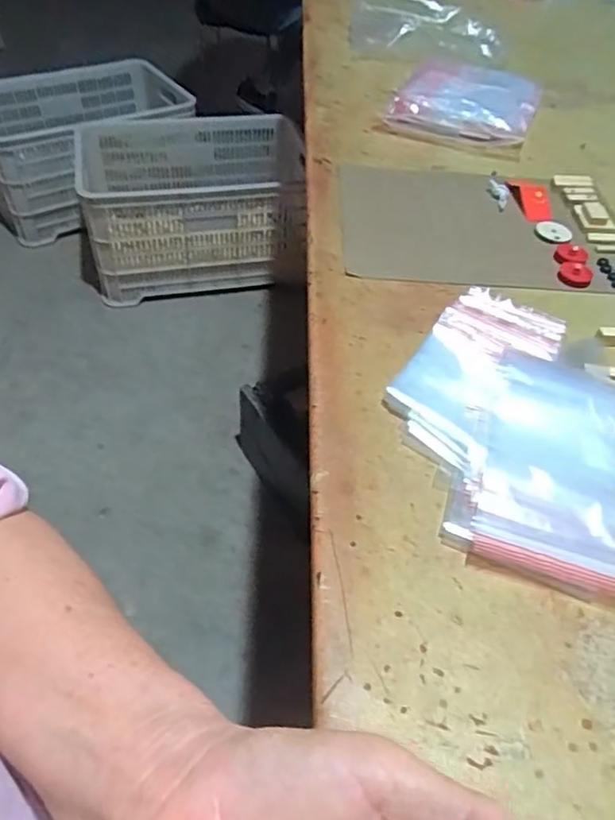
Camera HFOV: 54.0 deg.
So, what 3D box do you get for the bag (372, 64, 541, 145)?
[{"bbox_3d":[0.212,-0.412,0.808,0.180,0.045,0.207,18,48,12],"label":"bag"}]

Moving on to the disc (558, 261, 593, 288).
[{"bbox_3d":[0.236,-0.119,0.534,0.028,0.010,0.026,2,46,-2],"label":"disc"}]

